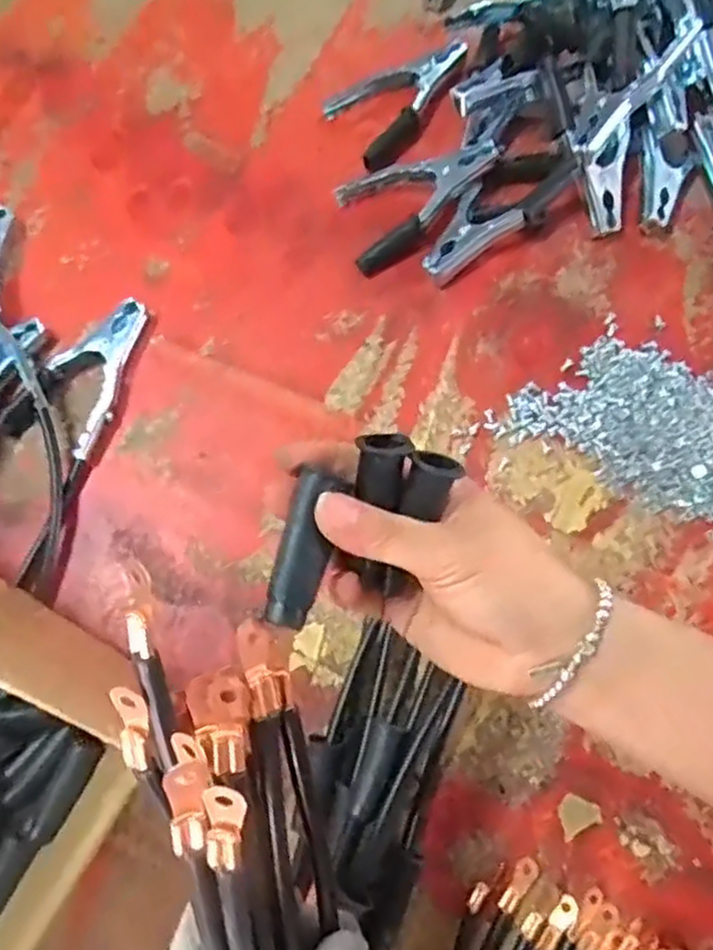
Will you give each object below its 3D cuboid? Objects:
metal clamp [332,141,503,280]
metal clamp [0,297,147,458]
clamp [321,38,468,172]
[{"bbox_3d":[0.056,-0.230,0.610,0.130,0.033,0.091,-15,75,-2],"label":"metal clamp"},{"bbox_3d":[-0.219,-0.084,0.589,0.082,0.024,0.137,25,77,8],"label":"metal clamp"},{"bbox_3d":[0.047,-0.342,0.650,0.135,0.024,0.092,-30,76,-6],"label":"clamp"}]

